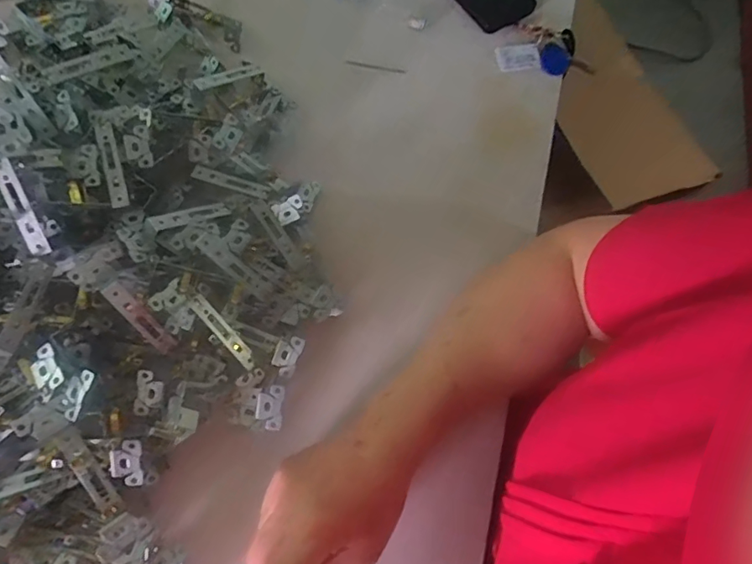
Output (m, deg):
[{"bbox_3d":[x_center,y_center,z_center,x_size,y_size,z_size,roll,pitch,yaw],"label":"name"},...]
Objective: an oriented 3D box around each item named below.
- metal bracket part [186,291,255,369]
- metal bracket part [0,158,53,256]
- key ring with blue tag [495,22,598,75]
[{"bbox_3d":[-0.114,0.037,0.370,0.012,0.008,0.067,-41,107,-13],"label":"metal bracket part"},{"bbox_3d":[-0.246,-0.051,0.342,0.013,0.004,0.066,-19,106,-8],"label":"metal bracket part"},{"bbox_3d":[0.191,-0.263,0.562,0.116,0.026,0.055,-3,72,-8],"label":"key ring with blue tag"}]

